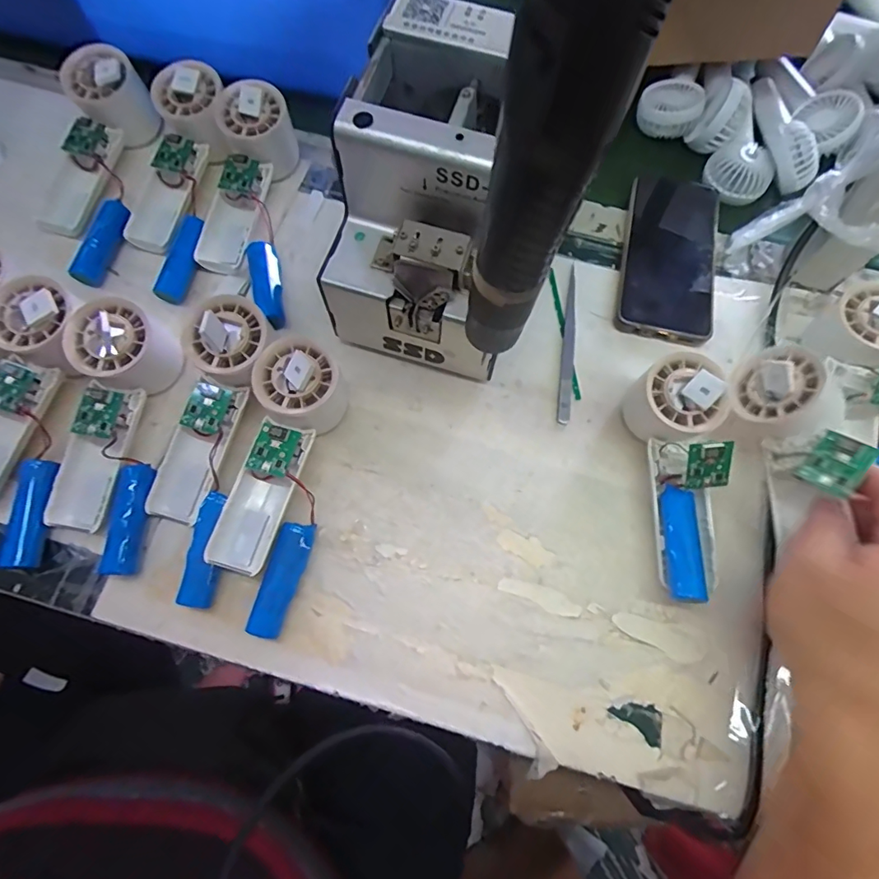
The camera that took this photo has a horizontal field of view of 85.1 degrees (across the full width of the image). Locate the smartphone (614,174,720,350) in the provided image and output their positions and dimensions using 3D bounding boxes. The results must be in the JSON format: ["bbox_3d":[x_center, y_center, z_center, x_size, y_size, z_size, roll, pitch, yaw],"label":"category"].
[{"bbox_3d":[0.197,-0.156,0.408,0.080,0.013,0.156,12,72,4],"label":"smartphone"}]

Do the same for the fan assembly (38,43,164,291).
[{"bbox_3d":[-0.294,-0.230,0.412,0.072,0.054,0.195,4,85,1],"label":"fan assembly"}]

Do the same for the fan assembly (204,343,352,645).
[{"bbox_3d":[-0.110,0.029,0.321,0.063,0.055,0.188,12,72,4],"label":"fan assembly"}]

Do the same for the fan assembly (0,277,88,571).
[{"bbox_3d":[-0.294,-0.014,0.330,0.083,0.060,0.186,9,72,3],"label":"fan assembly"}]

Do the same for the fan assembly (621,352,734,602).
[{"bbox_3d":[0.165,0.024,0.325,0.051,0.060,0.157,2,72,0],"label":"fan assembly"}]

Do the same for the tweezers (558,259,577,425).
[{"bbox_3d":[0.106,-0.080,0.391,0.010,0.004,0.141,8,72,2],"label":"tweezers"}]

